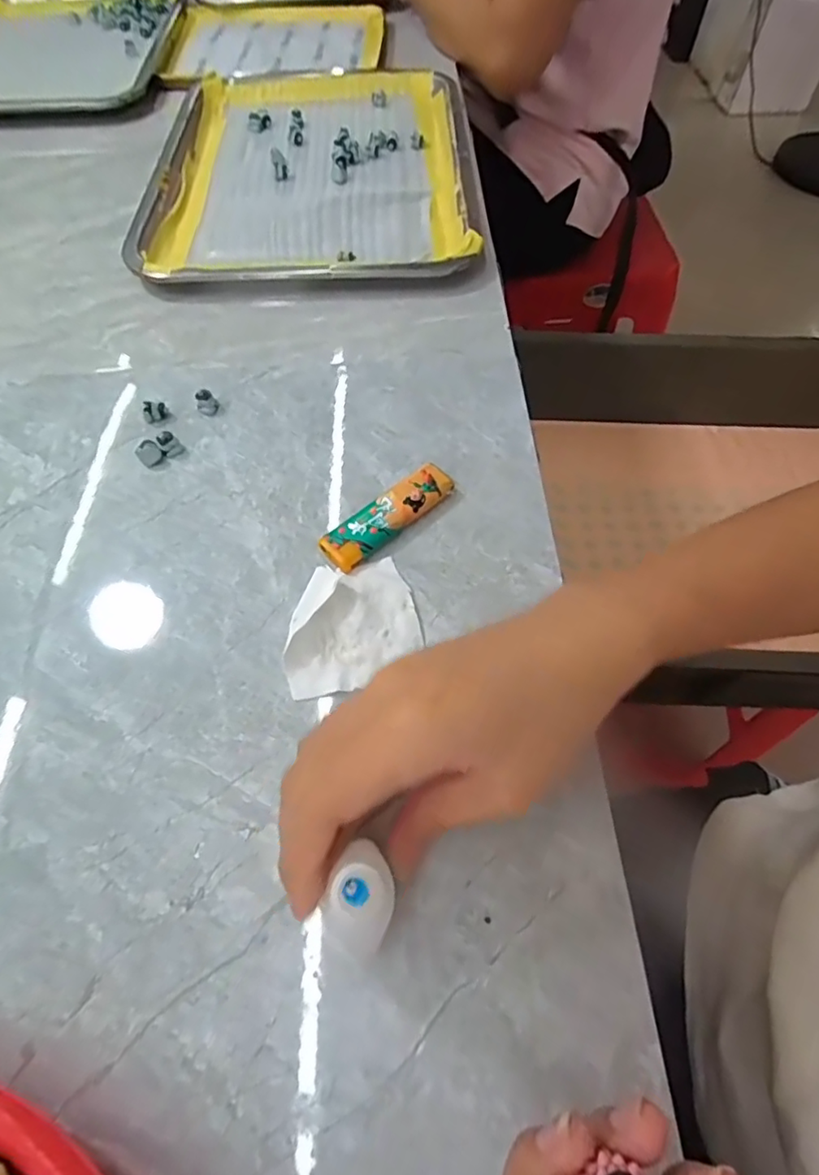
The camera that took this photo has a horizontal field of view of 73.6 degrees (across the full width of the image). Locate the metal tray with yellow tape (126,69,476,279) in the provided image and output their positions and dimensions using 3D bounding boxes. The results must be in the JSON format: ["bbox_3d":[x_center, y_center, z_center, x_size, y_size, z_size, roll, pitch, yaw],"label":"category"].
[{"bbox_3d":[-0.087,-0.367,0.472,0.264,0.018,0.343,-1,61,-1],"label":"metal tray with yellow tape"}]

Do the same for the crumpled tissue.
[{"bbox_3d":[-0.028,0.016,0.257,0.063,0.013,0.059,-13,61,-6],"label":"crumpled tissue"}]

